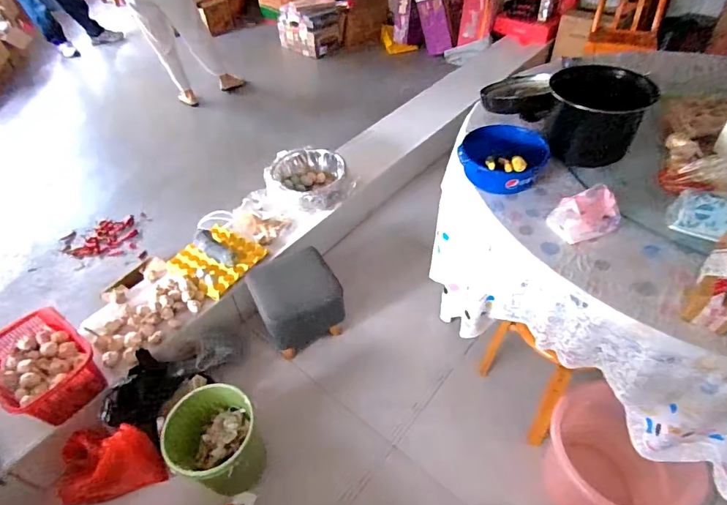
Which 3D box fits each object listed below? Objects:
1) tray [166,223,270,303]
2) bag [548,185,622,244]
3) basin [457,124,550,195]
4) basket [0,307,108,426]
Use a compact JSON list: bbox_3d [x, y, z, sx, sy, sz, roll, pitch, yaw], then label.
[{"bbox_3d":[-0.569,0.020,1.682,0.289,0.044,0.285,26,54,25],"label":"tray"},{"bbox_3d":[0.477,-0.082,0.927,0.127,0.077,0.083,-15,48,-10],"label":"bag"},{"bbox_3d":[0.341,-0.230,1.071,0.192,0.093,0.192,-2,47,2],"label":"basin"},{"bbox_3d":[-0.951,0.337,1.291,0.321,0.139,0.242,30,56,28],"label":"basket"}]

